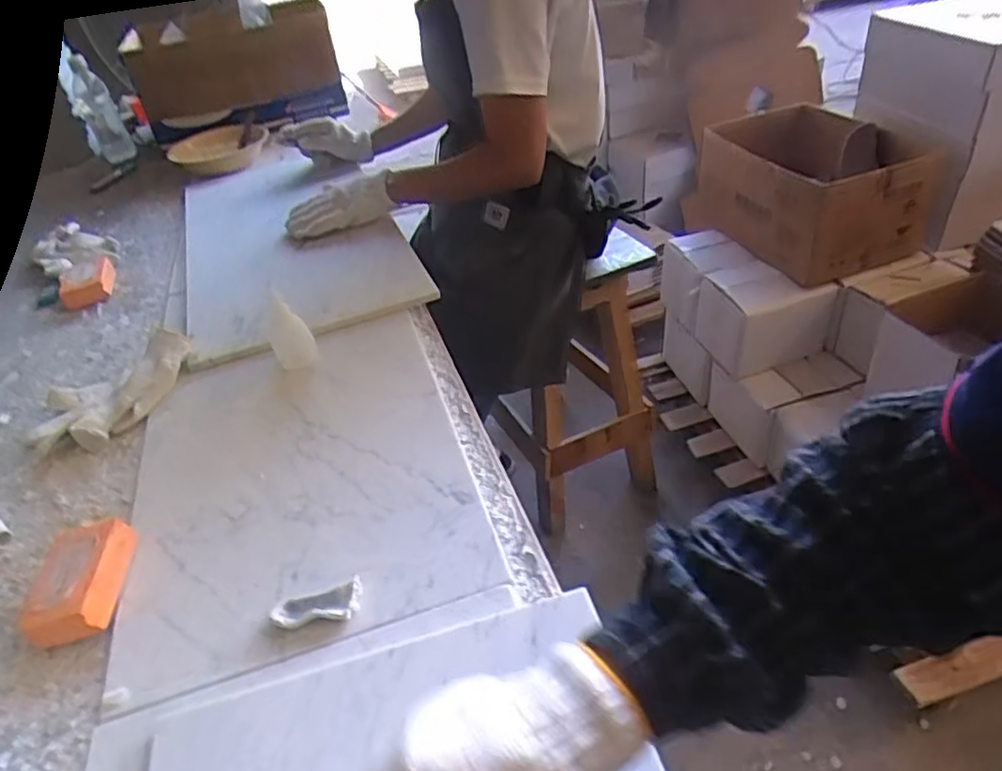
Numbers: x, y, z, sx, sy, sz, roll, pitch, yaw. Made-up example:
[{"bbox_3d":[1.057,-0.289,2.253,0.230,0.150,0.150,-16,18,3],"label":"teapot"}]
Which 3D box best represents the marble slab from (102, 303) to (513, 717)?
[{"bbox_3d":[-0.190,0.072,0.631,0.297,0.016,0.388,-16,41,-9],"label":"marble slab"}]

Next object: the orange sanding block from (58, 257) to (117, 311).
[{"bbox_3d":[-0.591,-0.149,0.959,0.072,0.030,0.095,-21,42,-15],"label":"orange sanding block"}]

